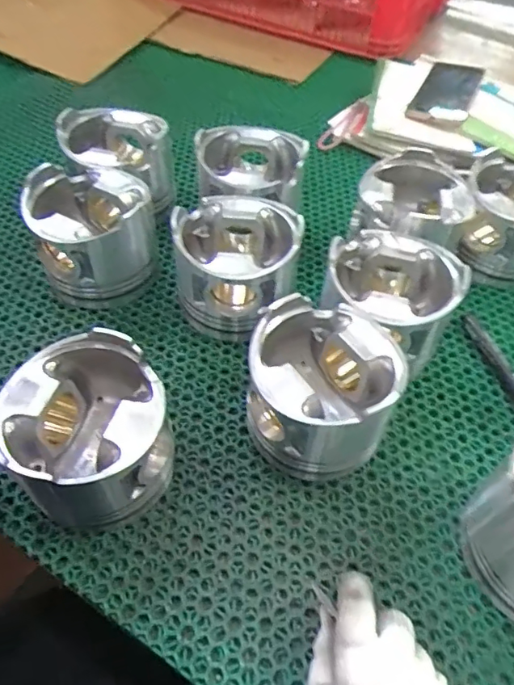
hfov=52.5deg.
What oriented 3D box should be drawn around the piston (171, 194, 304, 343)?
[{"bbox_3d":[-0.021,-0.076,0.493,0.107,0.096,0.116,-2,51,-4],"label":"piston"}]

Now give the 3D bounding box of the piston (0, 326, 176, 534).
[{"bbox_3d":[-0.117,0.066,0.369,0.102,0.092,0.106,-18,54,-17],"label":"piston"}]

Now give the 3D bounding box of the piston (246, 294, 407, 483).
[{"bbox_3d":[0.047,0.039,0.410,0.100,0.103,0.107,-2,51,-5],"label":"piston"}]

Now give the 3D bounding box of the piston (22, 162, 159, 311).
[{"bbox_3d":[-0.152,-0.106,0.500,0.106,0.095,0.103,-8,52,-9],"label":"piston"}]

